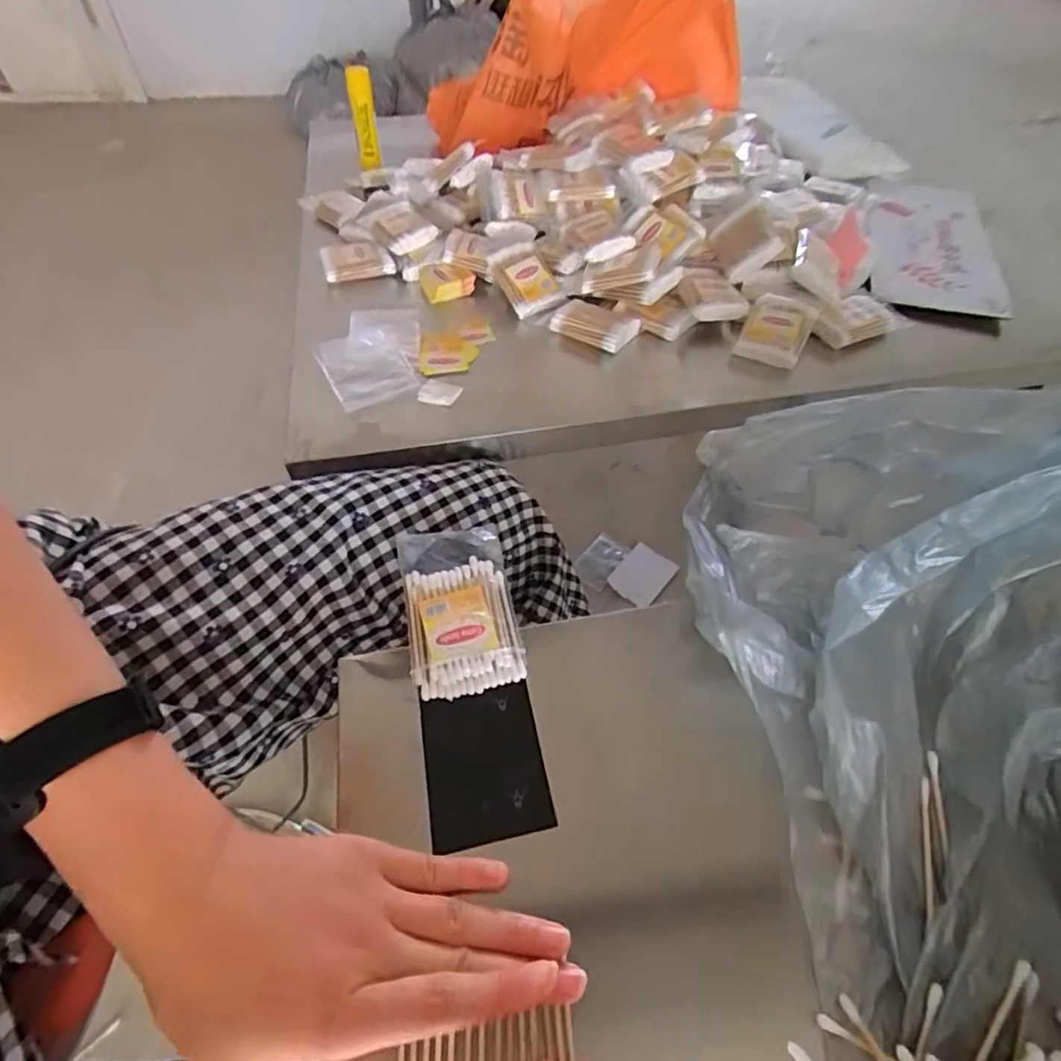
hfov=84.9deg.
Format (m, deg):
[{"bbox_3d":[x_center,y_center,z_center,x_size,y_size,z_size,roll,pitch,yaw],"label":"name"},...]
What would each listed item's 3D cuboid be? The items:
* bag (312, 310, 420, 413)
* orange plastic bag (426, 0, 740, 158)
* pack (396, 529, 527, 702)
[{"bbox_3d":[-0.147,-0.165,0.531,0.086,0.012,0.154,-5,53,-4],"label":"bag"},{"bbox_3d":[0.007,-0.568,0.730,0.479,0.156,0.184,12,50,37],"label":"orange plastic bag"},{"bbox_3d":[-0.044,0.045,0.352,0.063,0.012,0.111,-10,53,-8],"label":"pack"}]

